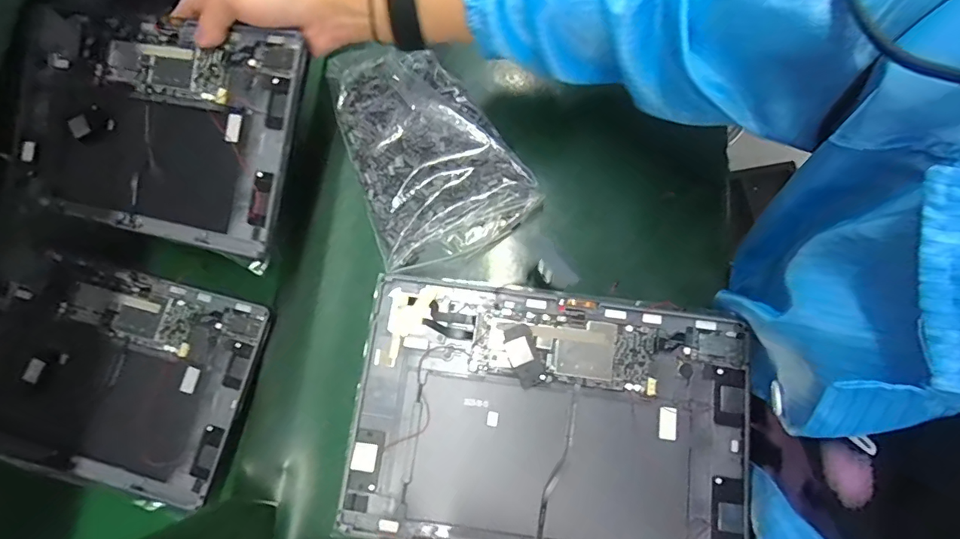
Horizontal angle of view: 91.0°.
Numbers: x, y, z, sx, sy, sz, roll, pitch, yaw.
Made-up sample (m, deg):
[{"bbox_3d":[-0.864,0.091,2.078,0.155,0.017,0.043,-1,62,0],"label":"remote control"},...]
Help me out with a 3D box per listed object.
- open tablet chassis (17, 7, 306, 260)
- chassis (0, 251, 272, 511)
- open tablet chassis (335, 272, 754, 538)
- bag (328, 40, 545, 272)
[{"bbox_3d":[-0.260,-0.113,0.370,0.251,0.007,0.162,13,93,13],"label":"open tablet chassis"},{"bbox_3d":[-0.318,0.084,0.396,0.249,0.006,0.168,14,78,4],"label":"chassis"},{"bbox_3d":[0.048,0.096,0.311,0.253,0.008,0.167,7,77,3],"label":"open tablet chassis"},{"bbox_3d":[-0.050,-0.116,0.425,0.141,0.034,0.214,-26,75,1],"label":"bag"}]

